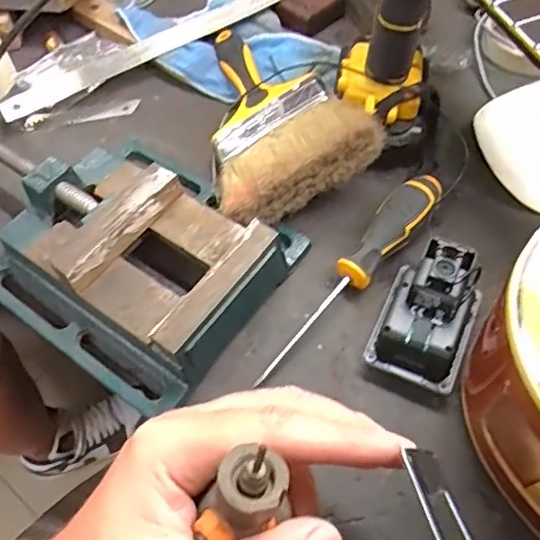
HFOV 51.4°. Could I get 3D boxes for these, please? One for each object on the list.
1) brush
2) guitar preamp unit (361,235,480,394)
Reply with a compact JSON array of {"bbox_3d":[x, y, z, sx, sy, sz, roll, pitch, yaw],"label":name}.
[{"bbox_3d":[0.008,-0.143,0.437,0.115,0.043,0.222,-8,56,-2],"label":"brush"},{"bbox_3d":[0.099,0.021,0.340,0.053,0.050,0.081,22,60,17],"label":"guitar preamp unit"}]

